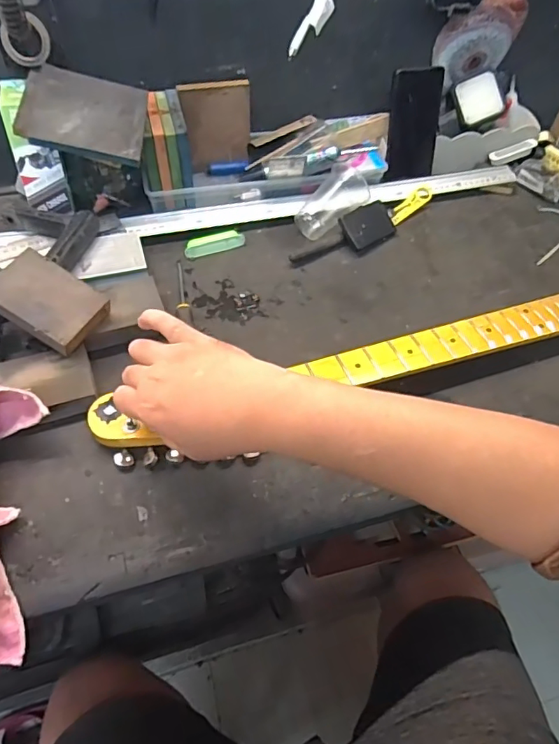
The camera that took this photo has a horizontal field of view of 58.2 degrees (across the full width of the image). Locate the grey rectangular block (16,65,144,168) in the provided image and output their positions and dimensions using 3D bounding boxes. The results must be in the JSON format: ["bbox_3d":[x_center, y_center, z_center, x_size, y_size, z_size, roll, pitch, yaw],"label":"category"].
[{"bbox_3d":[-0.224,-0.297,0.575,0.132,0.015,0.099,5,75,-13],"label":"grey rectangular block"}]

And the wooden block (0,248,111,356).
[{"bbox_3d":[-0.235,-0.072,0.506,0.102,0.020,0.073,33,58,0],"label":"wooden block"}]

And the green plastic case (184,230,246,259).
[{"bbox_3d":[-0.086,-0.169,0.661,0.081,0.009,0.029,-19,56,-18],"label":"green plastic case"}]

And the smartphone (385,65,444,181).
[{"bbox_3d":[0.194,-0.351,0.715,0.077,0.143,0.010,-15,41,-13],"label":"smartphone"}]

